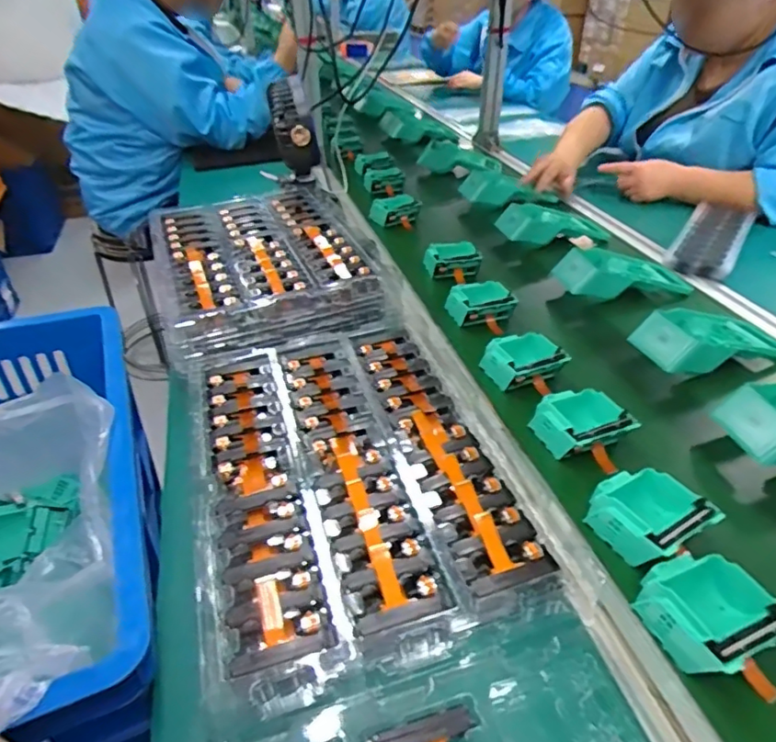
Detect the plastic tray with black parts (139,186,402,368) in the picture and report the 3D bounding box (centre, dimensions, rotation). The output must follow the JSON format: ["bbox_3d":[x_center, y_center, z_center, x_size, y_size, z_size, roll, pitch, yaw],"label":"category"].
[{"bbox_3d":[-0.168,-0.152,0.745,0.277,0.044,0.350,-14,39,-16],"label":"plastic tray with black parts"}]

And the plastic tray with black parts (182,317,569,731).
[{"bbox_3d":[-0.046,0.069,0.502,0.249,0.026,0.382,-13,39,-15],"label":"plastic tray with black parts"}]

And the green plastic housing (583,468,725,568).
[{"bbox_3d":[0.212,0.125,0.464,0.077,0.051,0.081,-22,42,-25],"label":"green plastic housing"}]

